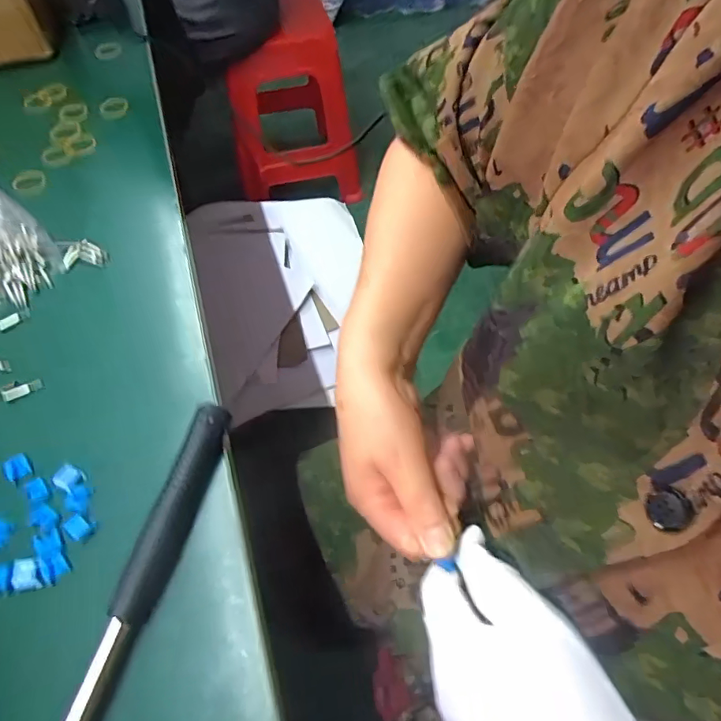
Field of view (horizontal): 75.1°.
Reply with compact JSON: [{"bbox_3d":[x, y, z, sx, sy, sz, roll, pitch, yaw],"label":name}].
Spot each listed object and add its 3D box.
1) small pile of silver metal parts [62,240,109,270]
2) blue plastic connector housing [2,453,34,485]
[{"bbox_3d":[-0.241,-0.094,0.412,0.035,0.011,0.023,-6,56,-2],"label":"small pile of silver metal parts"},{"bbox_3d":[-0.229,0.072,0.312,0.017,0.006,0.017,-37,62,-20],"label":"blue plastic connector housing"}]

